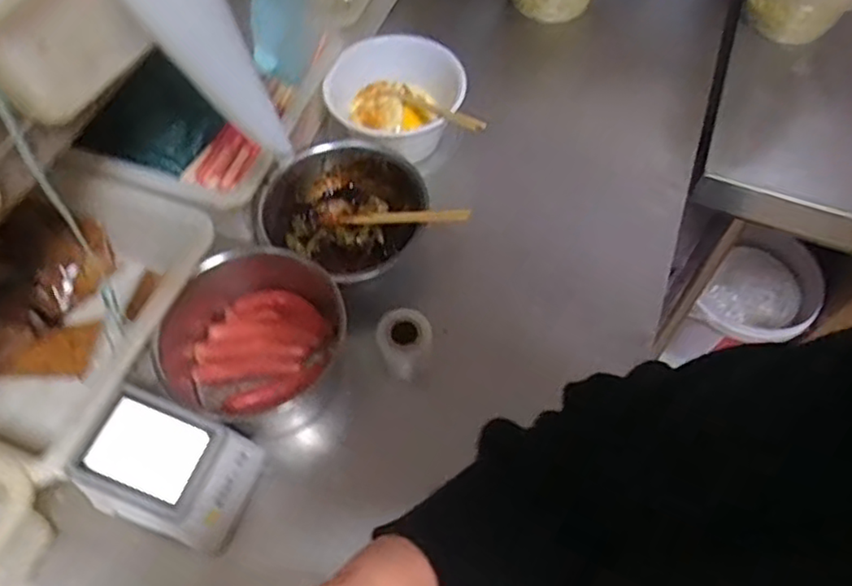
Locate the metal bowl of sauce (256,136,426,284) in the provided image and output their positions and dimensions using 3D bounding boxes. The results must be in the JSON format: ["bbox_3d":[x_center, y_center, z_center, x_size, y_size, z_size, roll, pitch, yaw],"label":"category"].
[{"bbox_3d":[-0.094,-0.082,0.733,0.181,0.079,0.169,15,62,9],"label":"metal bowl of sauce"}]

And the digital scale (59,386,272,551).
[{"bbox_3d":[-0.218,0.155,0.568,0.116,0.110,0.106,13,62,8],"label":"digital scale"}]

